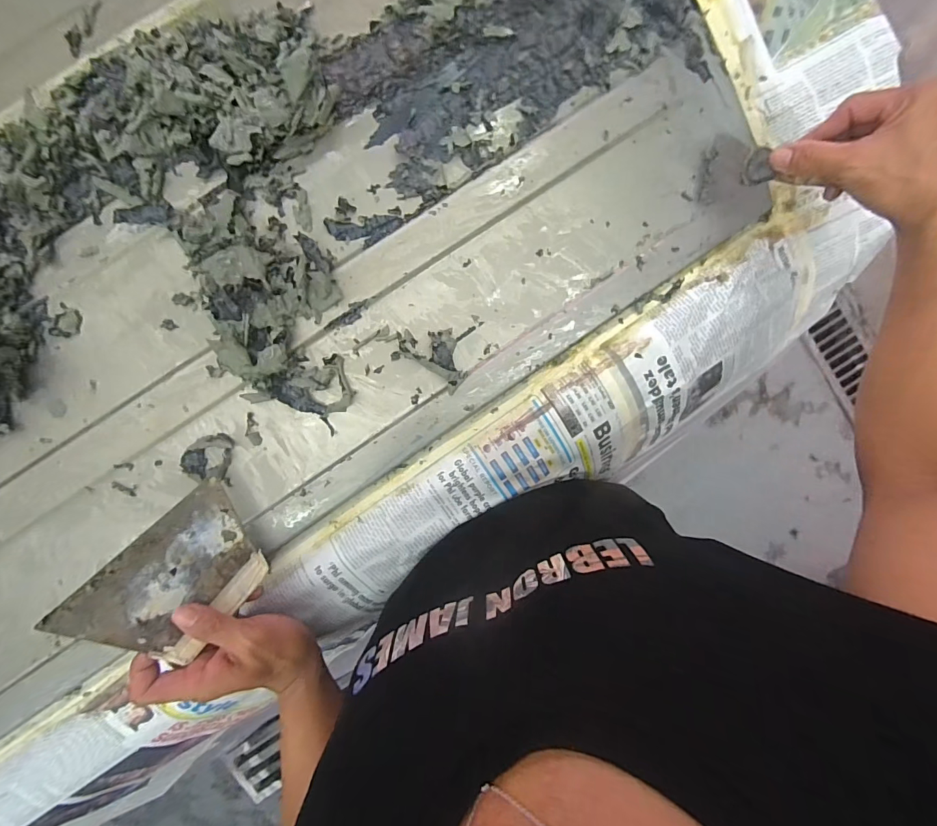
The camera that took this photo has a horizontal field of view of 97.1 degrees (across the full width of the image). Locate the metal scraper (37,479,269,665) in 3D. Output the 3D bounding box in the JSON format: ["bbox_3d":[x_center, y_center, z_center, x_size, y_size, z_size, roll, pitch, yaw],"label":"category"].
[{"bbox_3d":[-0.231,0.135,0.339,0.006,0.129,0.097,-17,117,39],"label":"metal scraper"}]

